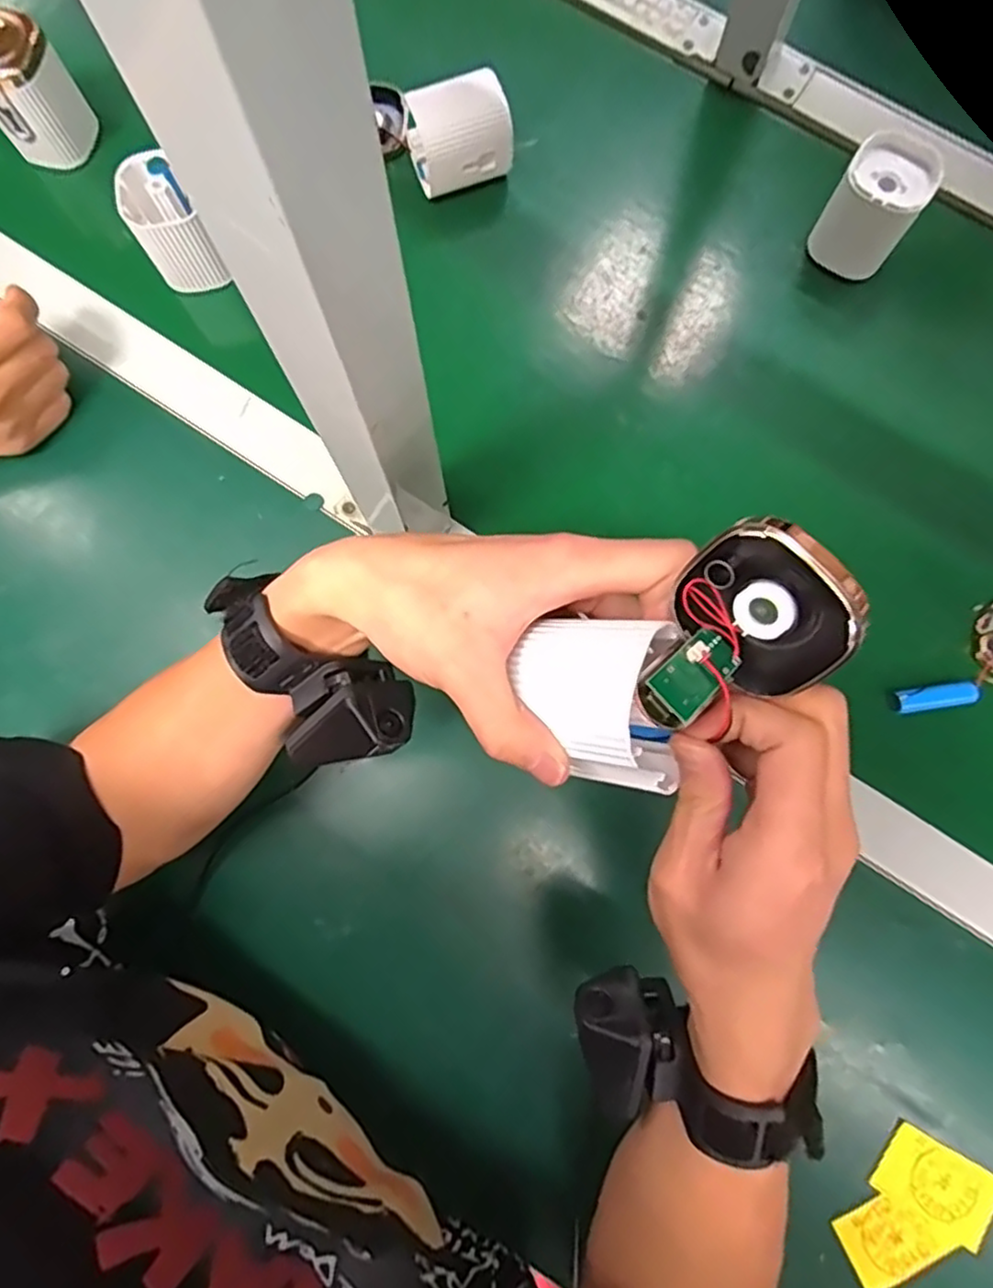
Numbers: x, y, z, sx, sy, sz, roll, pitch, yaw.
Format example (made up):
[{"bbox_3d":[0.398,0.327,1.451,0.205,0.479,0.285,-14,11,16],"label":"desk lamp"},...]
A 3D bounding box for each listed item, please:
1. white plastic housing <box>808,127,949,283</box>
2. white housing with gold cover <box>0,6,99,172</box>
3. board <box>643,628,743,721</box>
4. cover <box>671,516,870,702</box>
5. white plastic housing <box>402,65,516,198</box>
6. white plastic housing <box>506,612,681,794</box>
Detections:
[{"bbox_3d":[0.254,-0.295,0.463,0.057,0.061,0.057,37,81,6],"label":"white plastic housing"},{"bbox_3d":[-0.327,-0.385,0.480,0.059,0.078,0.058,-35,82,-6],"label":"white housing with gold cover"},{"bbox_3d":[0.064,0.008,0.220,0.036,0.006,0.017,-34,81,-36],"label":"board"},{"bbox_3d":[0.086,-0.011,0.216,0.053,0.050,0.019,46,39,8],"label":"cover"},{"bbox_3d":[-0.026,-0.352,0.480,0.067,0.059,0.047,-14,80,-3],"label":"white plastic housing"},{"bbox_3d":[0.034,0.019,0.237,0.061,0.039,0.052,10,80,1],"label":"white plastic housing"}]

